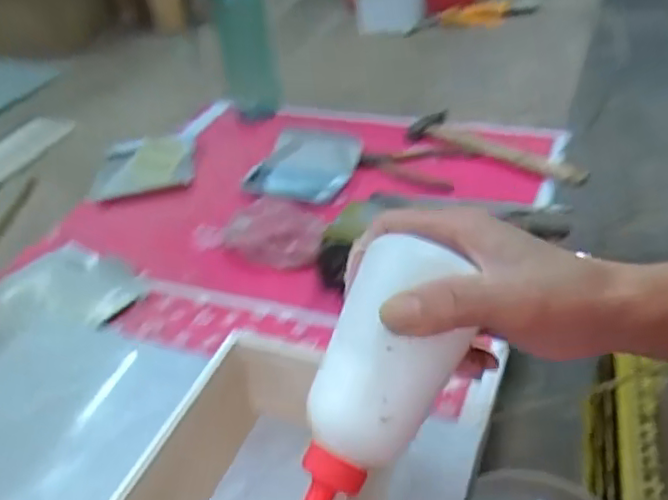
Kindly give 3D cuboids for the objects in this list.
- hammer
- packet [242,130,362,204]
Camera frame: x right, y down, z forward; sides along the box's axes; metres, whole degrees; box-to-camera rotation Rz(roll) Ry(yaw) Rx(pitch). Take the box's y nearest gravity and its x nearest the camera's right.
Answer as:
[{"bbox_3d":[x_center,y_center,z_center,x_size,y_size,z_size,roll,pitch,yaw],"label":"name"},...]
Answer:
[{"bbox_3d":[0.193,-0.129,0.787,0.034,0.042,0.270,-34,44,-30],"label":"hammer"},{"bbox_3d":[-0.034,-0.112,0.774,0.123,0.034,0.114,14,42,25],"label":"packet"}]

